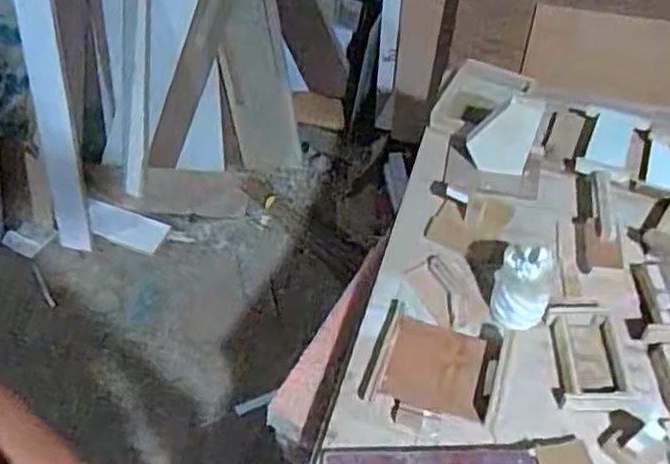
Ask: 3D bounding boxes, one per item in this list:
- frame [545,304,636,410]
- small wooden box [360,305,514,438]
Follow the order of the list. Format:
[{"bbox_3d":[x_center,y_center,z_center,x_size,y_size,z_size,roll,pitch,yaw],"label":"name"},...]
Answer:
[{"bbox_3d":[0.287,0.141,0.793,0.081,0.021,0.124,-1,53,1],"label":"frame"},{"bbox_3d":[0.121,0.148,0.798,0.149,0.021,0.121,15,55,13],"label":"small wooden box"}]

